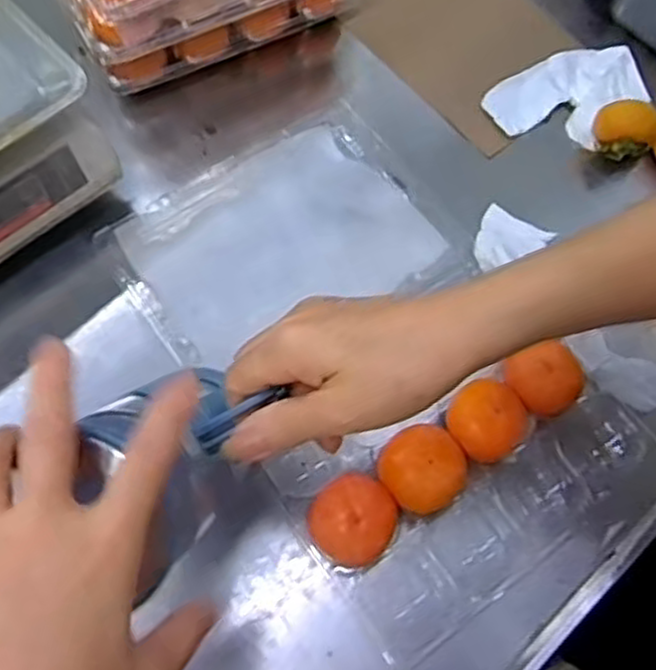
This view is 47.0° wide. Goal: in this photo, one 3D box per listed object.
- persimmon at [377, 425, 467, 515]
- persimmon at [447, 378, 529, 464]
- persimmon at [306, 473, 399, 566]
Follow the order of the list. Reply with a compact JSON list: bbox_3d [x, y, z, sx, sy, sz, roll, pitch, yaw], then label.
[{"bbox_3d":[0.059,0.085,0.474,0.051,0.041,0.051,1,68,-3],"label":"persimmon"},{"bbox_3d":[0.102,0.058,0.490,0.048,0.035,0.050,1,68,-3],"label":"persimmon"},{"bbox_3d":[0.015,0.114,0.460,0.049,0.044,0.051,1,68,-3],"label":"persimmon"}]

